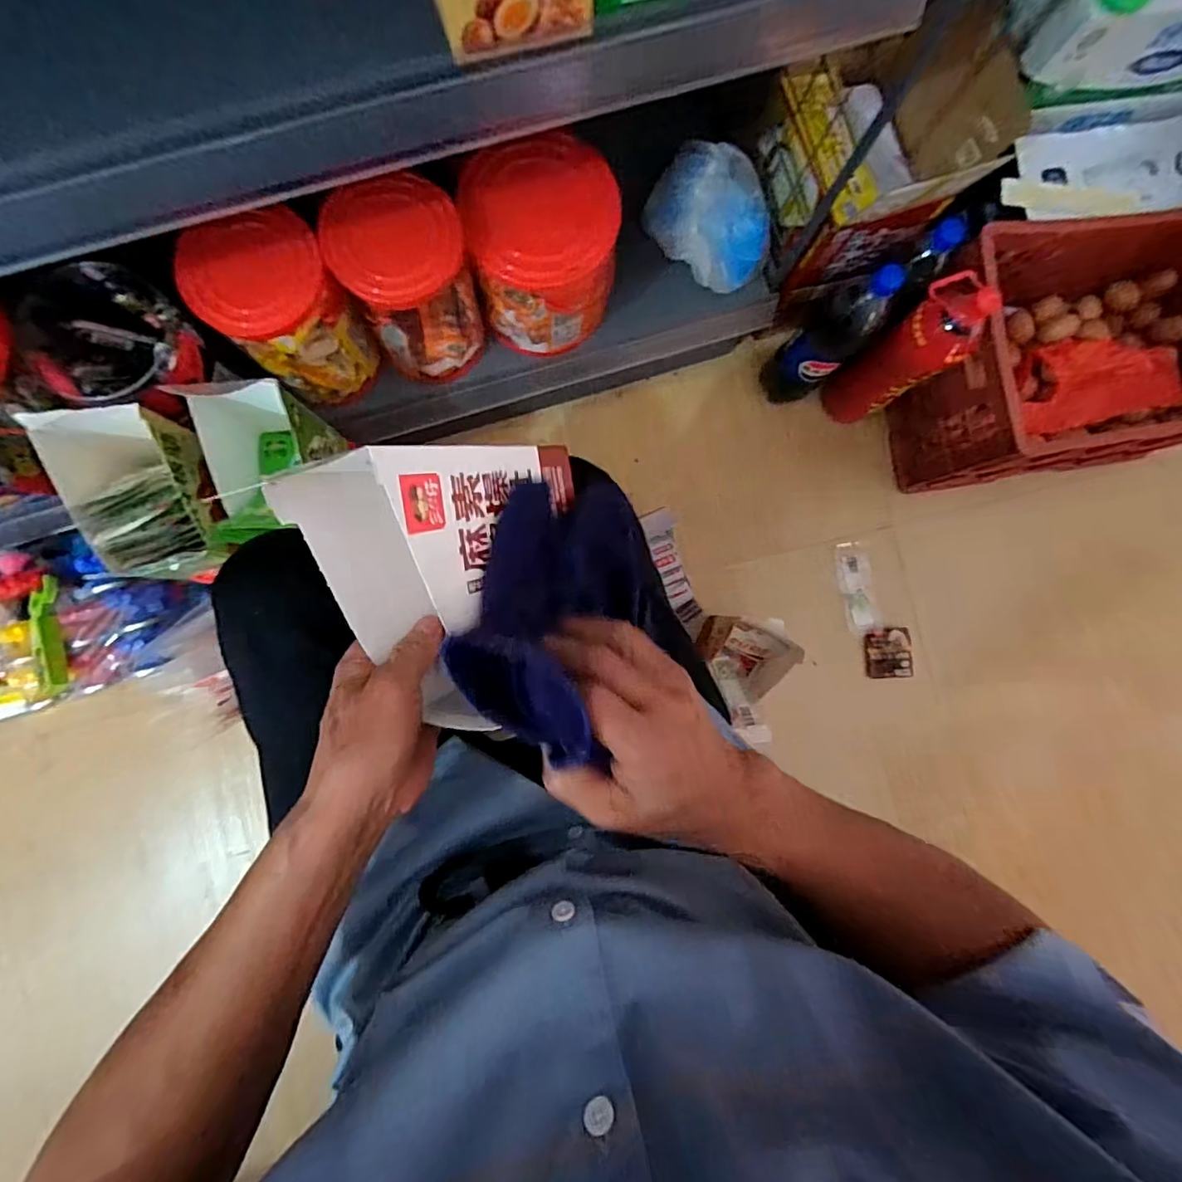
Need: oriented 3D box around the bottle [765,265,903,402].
[{"bbox_3d":[0.314,-0.336,0.775,0.072,0.294,0.074,-40,92,-4],"label":"bottle"}]

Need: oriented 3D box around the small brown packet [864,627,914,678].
[{"bbox_3d":[0.490,0.101,0.908,0.069,0.018,0.081,-4,89,-4],"label":"small brown packet"}]

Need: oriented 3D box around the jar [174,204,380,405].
[{"bbox_3d":[-0.320,-0.286,0.592,0.112,0.184,0.106,0,89,-4],"label":"jar"}]

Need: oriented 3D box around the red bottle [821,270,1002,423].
[{"bbox_3d":[0.440,-0.332,0.790,0.087,0.291,0.088,0,89,-4],"label":"red bottle"}]

